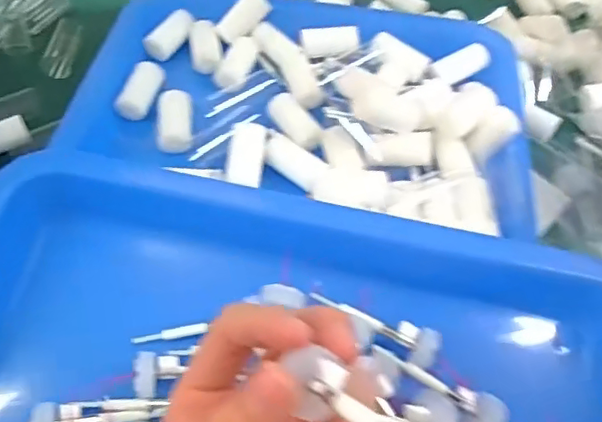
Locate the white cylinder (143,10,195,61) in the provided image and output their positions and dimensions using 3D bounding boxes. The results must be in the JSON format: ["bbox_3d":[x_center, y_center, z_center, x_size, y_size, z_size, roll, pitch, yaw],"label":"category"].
[{"bbox_3d":[-0.097,-0.132,0.436,0.022,0.015,0.043,21,56,12],"label":"white cylinder"}]

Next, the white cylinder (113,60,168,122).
[{"bbox_3d":[-0.109,-0.082,0.400,0.018,0.017,0.044,13,55,7],"label":"white cylinder"}]

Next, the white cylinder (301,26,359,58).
[{"bbox_3d":[0.021,-0.124,0.430,0.039,0.015,0.020,-8,55,-8],"label":"white cylinder"}]

